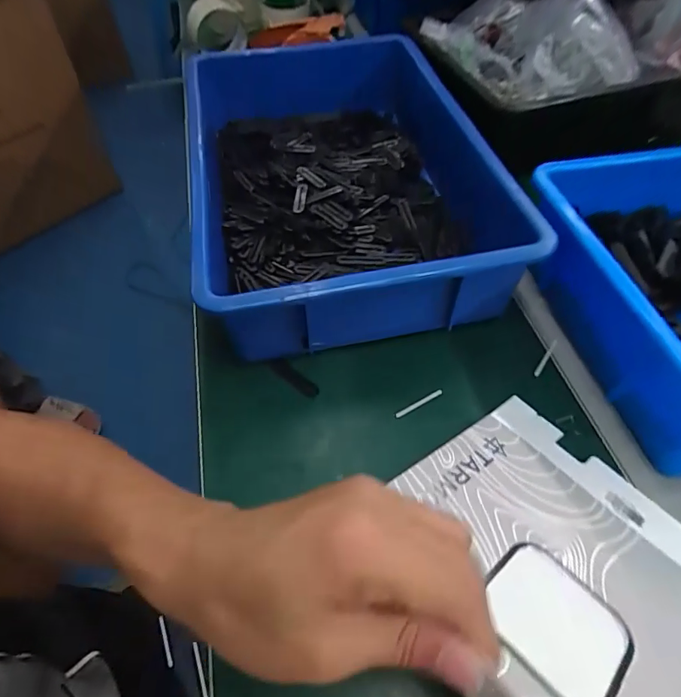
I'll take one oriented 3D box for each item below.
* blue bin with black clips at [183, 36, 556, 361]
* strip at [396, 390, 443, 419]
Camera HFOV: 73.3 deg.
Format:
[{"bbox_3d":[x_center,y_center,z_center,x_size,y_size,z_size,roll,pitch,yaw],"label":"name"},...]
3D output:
[{"bbox_3d":[0.002,-0.192,0.480,0.279,0.113,0.411,-10,57,-5],"label":"blue bin with black clips"},{"bbox_3d":[0.062,0.043,0.363,0.043,0.004,0.004,-23,56,-16],"label":"strip"}]

